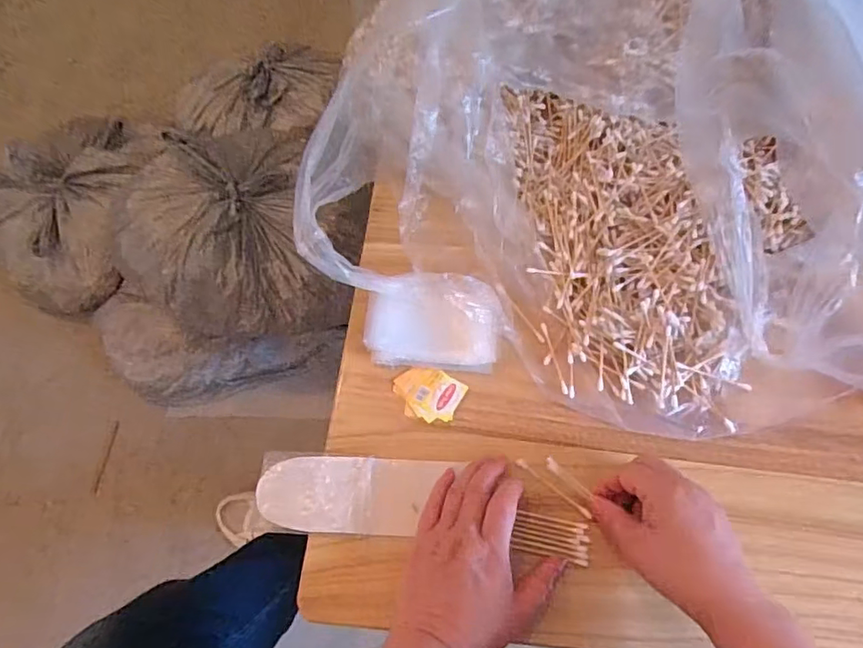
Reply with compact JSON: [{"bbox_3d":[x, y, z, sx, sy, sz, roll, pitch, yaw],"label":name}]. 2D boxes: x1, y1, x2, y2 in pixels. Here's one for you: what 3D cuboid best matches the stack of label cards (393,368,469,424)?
[{"bbox_3d":[-0.003,0.063,0.490,0.061,0.004,0.046,15,63,9],"label":"stack of label cards"}]

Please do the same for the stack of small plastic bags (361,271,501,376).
[{"bbox_3d":[0.003,-0.002,0.490,0.122,0.055,0.073,2,69,1],"label":"stack of small plastic bags"}]

